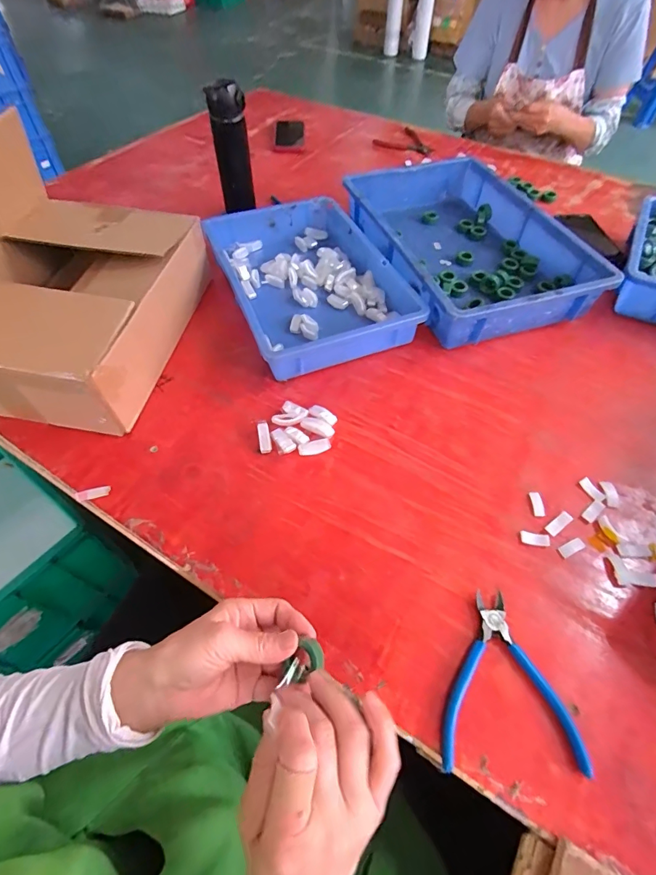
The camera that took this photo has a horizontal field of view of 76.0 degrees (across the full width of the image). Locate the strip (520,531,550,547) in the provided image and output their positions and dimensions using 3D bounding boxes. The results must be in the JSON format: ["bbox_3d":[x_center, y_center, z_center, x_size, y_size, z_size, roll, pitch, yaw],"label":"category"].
[{"bbox_3d":[0.229,0.112,0.464,0.031,0.004,0.015,9,55,6],"label":"strip"}]

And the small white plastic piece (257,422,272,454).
[{"bbox_3d":[-0.080,0.000,0.527,0.015,0.008,0.041,-9,74,-7],"label":"small white plastic piece"}]

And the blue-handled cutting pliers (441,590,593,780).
[{"bbox_3d":[0.159,0.215,0.380,0.118,0.009,0.138,4,54,2],"label":"blue-handled cutting pliers"}]

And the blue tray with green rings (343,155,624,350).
[{"bbox_3d":[0.231,-0.345,0.736,0.292,0.077,0.441,-13,55,-10],"label":"blue tray with green rings"}]

